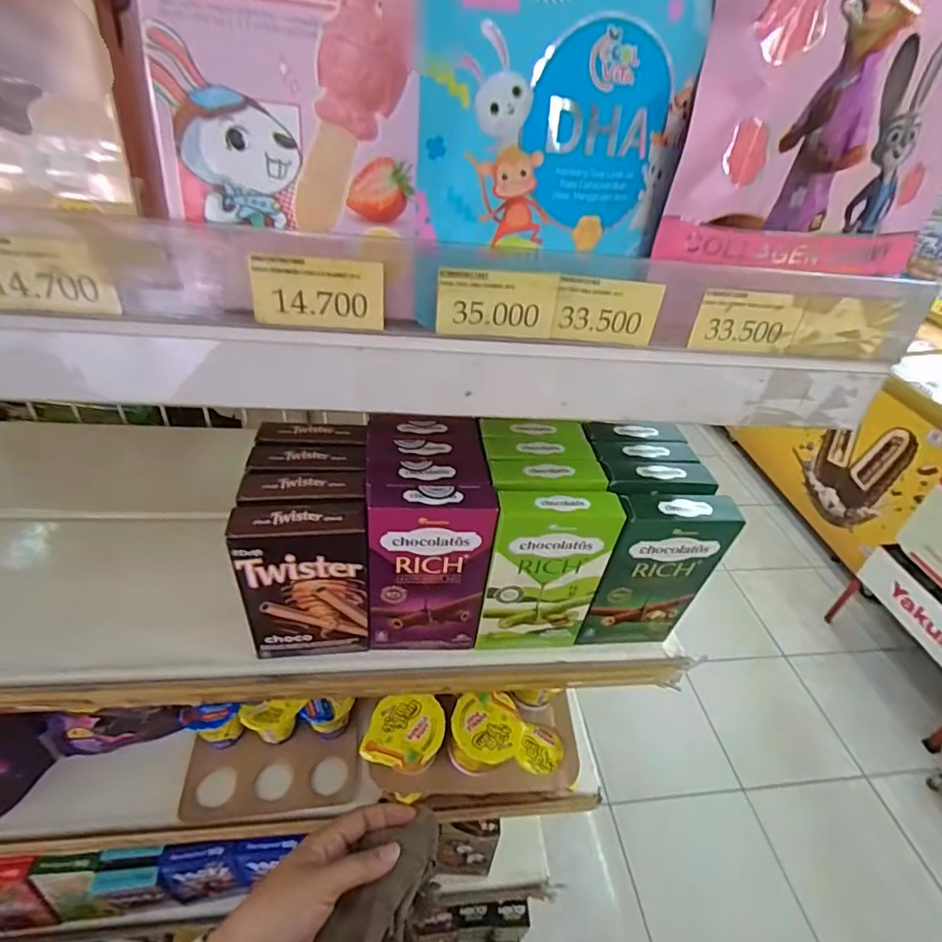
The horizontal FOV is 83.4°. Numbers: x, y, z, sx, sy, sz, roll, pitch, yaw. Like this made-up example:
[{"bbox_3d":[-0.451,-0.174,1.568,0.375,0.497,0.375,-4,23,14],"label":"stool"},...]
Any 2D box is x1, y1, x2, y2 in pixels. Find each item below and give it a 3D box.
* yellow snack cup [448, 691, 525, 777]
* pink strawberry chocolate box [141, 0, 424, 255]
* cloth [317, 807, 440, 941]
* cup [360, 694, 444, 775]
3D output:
[{"bbox_3d":[0.016,0.290,0.578,0.073,0.071,0.068,5,37,-4],"label":"yellow snack cup"},{"bbox_3d":[-0.067,-0.150,0.190,0.097,0.115,0.028,4,38,-5],"label":"pink strawberry chocolate box"},{"bbox_3d":[-0.056,0.330,0.412,0.061,0.034,0.122,26,39,22],"label":"cloth"},{"bbox_3d":[-0.070,0.284,0.559,0.074,0.065,0.070,5,37,-4],"label":"cup"}]

